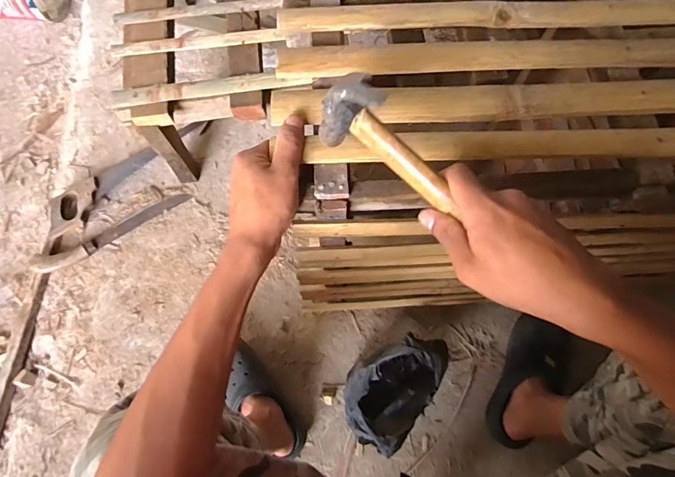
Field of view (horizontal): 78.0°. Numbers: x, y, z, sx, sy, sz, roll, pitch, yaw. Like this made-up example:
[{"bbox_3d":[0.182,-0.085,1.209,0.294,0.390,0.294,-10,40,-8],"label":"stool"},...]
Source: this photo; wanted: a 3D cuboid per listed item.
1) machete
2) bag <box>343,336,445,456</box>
[{"bbox_3d":[-0.507,-0.022,0.951,0.352,0.048,0.040,-31,75,-11],"label":"machete"},{"bbox_3d":[0.101,0.274,0.782,0.138,0.167,0.213,38,74,11],"label":"bag"}]

